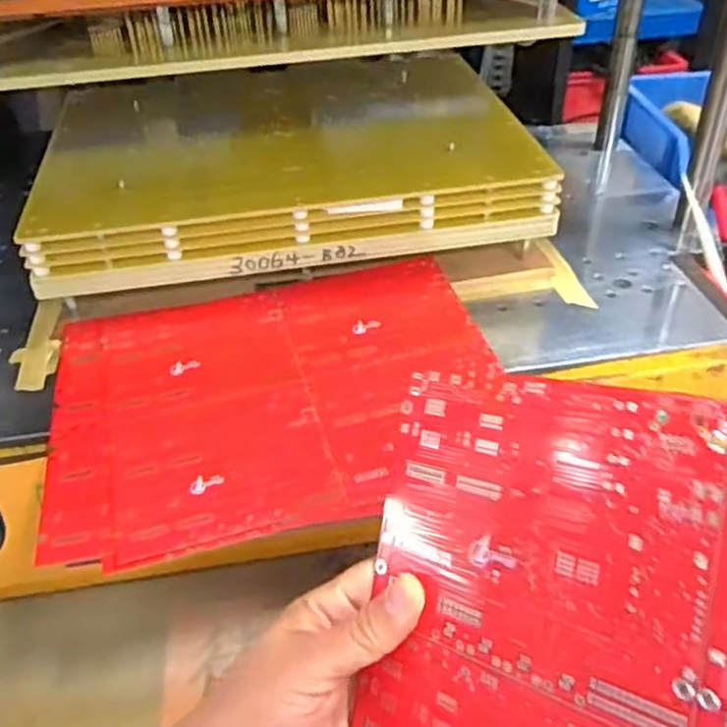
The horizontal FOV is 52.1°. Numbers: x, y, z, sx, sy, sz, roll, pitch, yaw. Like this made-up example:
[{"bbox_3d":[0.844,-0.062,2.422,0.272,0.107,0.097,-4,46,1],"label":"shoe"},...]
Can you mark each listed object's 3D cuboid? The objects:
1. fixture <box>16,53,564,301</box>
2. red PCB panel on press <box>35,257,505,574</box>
[{"bbox_3d":[-0.066,-0.170,0.653,0.386,0.084,0.274,-8,40,-6],"label":"fixture"},{"bbox_3d":[-0.057,0.020,0.497,0.288,0.007,0.217,-10,45,-8],"label":"red PCB panel on press"}]

